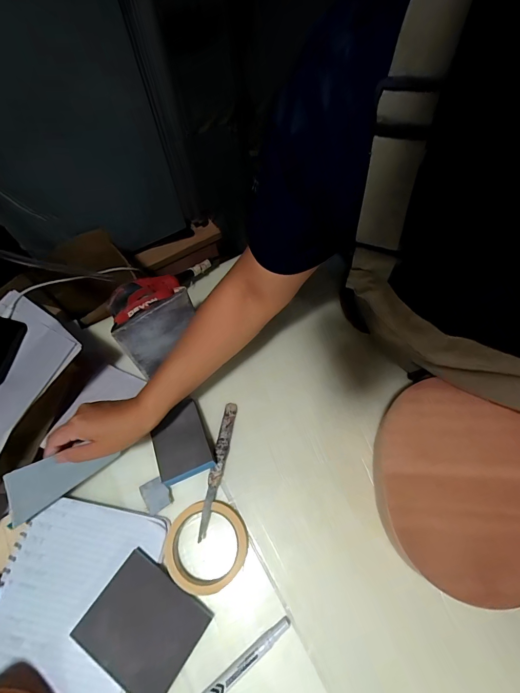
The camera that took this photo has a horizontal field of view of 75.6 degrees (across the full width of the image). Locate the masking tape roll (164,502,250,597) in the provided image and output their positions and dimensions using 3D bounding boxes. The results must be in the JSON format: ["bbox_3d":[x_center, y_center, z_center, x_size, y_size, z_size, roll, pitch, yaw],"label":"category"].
[{"bbox_3d":[-0.068,0.247,0.415,0.103,0.012,0.097,0,64,1],"label":"masking tape roll"}]

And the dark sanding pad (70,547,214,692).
[{"bbox_3d":[-0.130,0.311,0.375,0.117,0.008,0.098,35,59,10],"label":"dark sanding pad"}]

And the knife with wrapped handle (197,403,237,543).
[{"bbox_3d":[-0.056,0.162,0.457,0.018,0.013,0.174,9,65,5],"label":"knife with wrapped handle"}]

